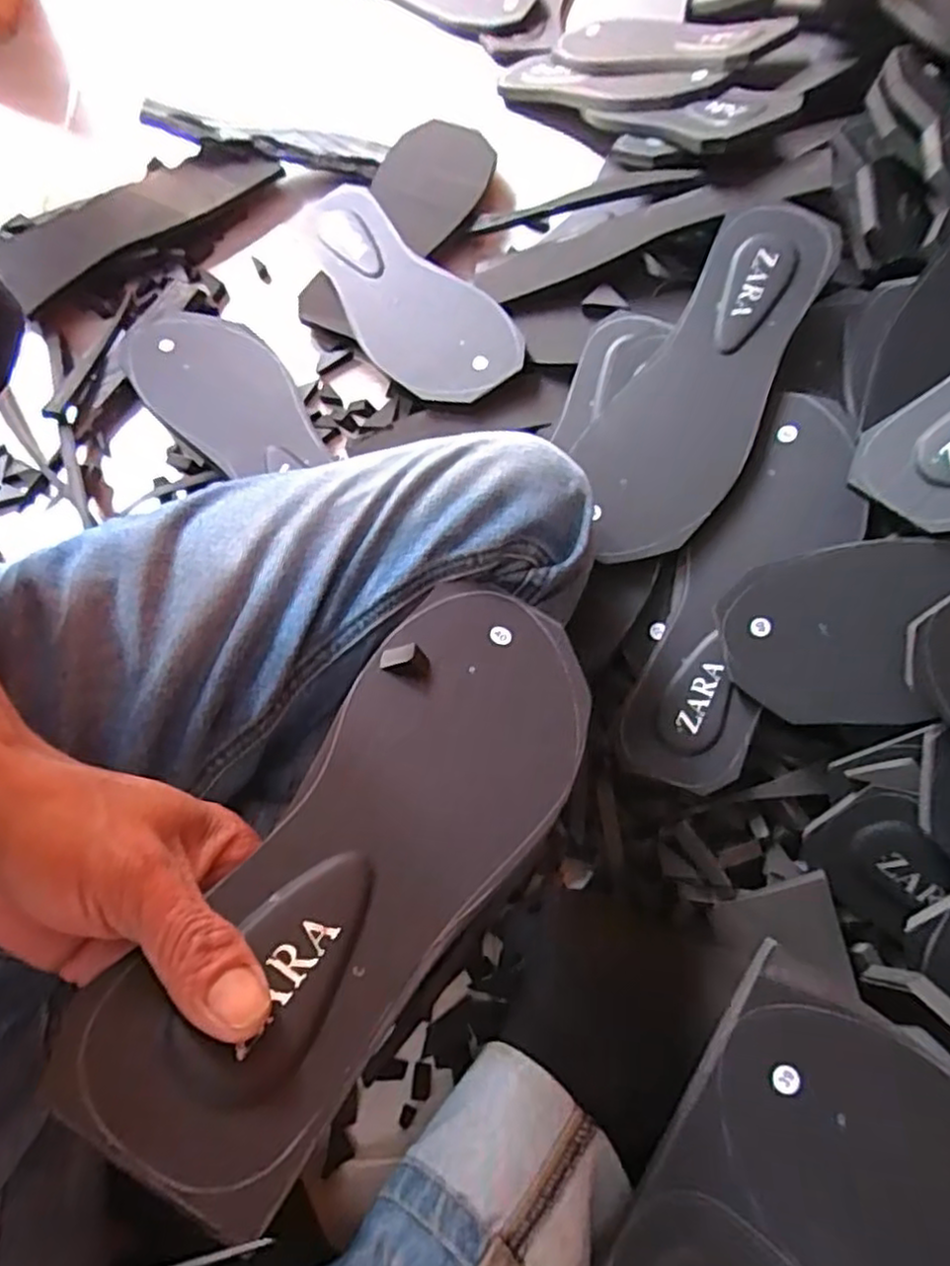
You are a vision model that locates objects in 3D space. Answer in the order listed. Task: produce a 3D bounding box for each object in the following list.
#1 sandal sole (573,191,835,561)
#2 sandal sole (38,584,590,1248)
[{"bbox_3d":[0.141,-0.158,0.449,0.094,0.023,0.242,28,91,10],"label":"sandal sole"},{"bbox_3d":[-0.026,0.066,0.263,0.092,0.009,0.251,28,45,10],"label":"sandal sole"}]

